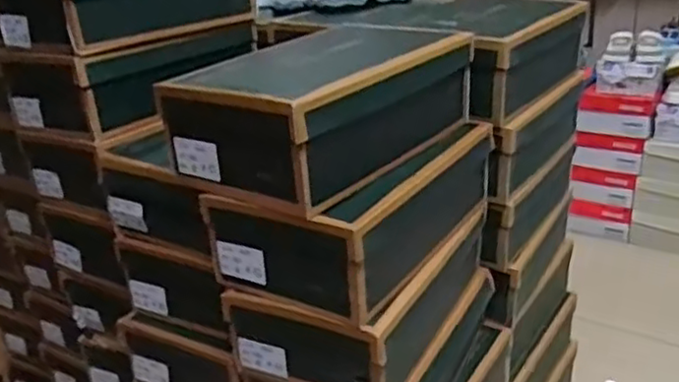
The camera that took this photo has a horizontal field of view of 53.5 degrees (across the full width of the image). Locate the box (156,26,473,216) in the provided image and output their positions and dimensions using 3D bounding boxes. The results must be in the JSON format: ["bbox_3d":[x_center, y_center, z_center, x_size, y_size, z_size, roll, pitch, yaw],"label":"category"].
[{"bbox_3d":[-0.010,-0.097,0.745,0.182,0.108,0.315,13,28,36],"label":"box"}]

